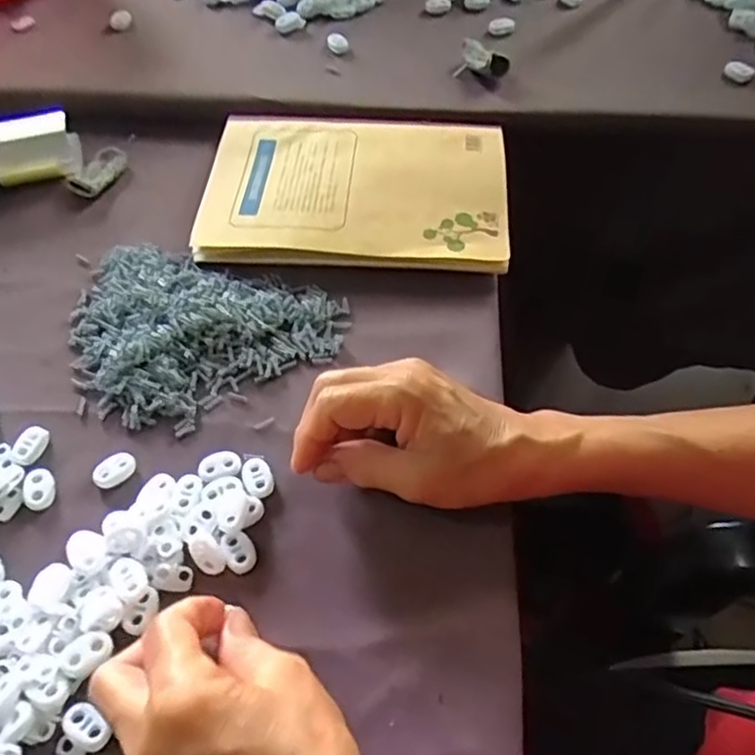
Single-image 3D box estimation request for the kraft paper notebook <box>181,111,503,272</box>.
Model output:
[{"bbox_3d":[-0.016,-0.138,0.450,0.206,0.014,0.144,2,58,3],"label":"kraft paper notebook"}]

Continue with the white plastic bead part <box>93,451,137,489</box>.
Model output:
[{"bbox_3d":[-0.142,0.050,0.350,0.022,0.005,0.018,-37,64,-20],"label":"white plastic bead part"}]

